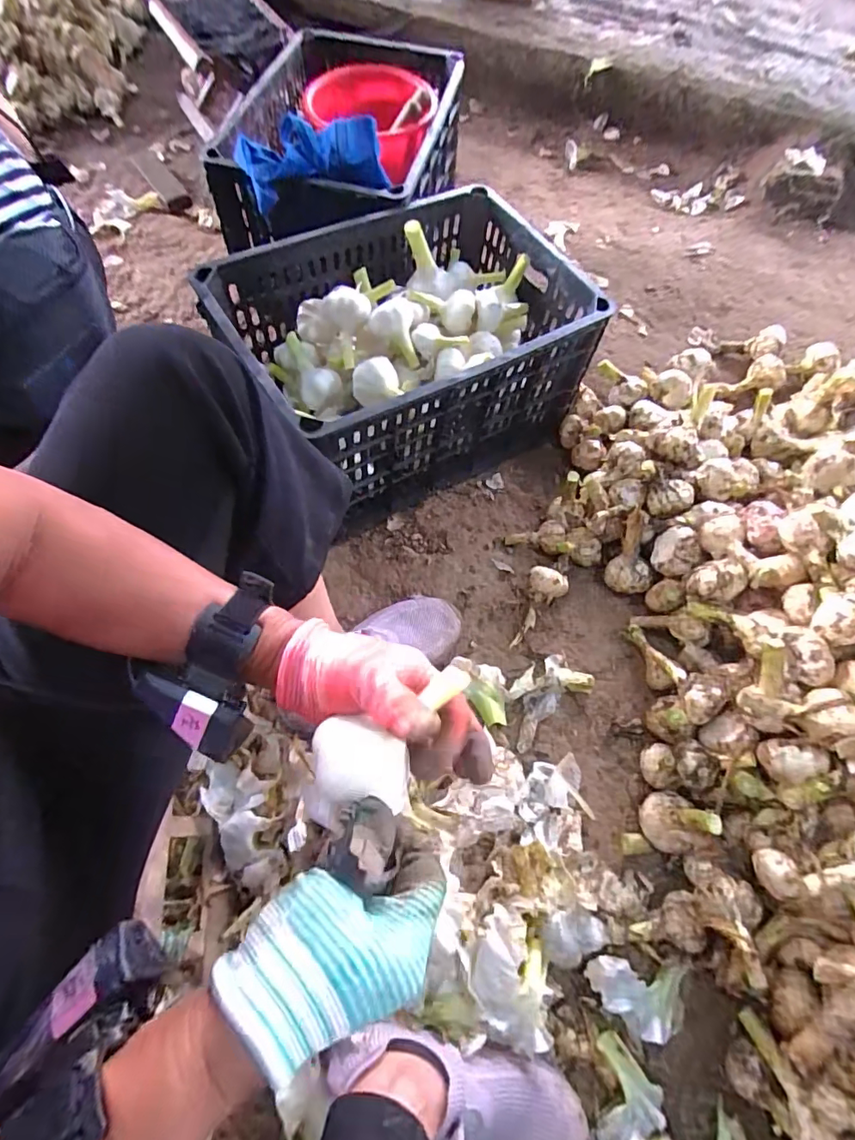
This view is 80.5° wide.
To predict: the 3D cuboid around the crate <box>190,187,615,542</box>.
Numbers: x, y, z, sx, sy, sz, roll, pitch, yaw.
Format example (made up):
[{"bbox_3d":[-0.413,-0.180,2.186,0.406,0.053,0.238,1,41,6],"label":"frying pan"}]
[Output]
[{"bbox_3d":[-0.018,-0.292,0.696,0.404,0.250,0.294,-31,69,-12],"label":"crate"}]

